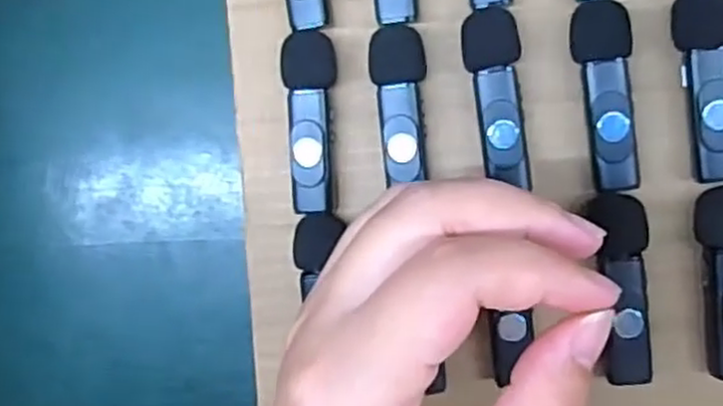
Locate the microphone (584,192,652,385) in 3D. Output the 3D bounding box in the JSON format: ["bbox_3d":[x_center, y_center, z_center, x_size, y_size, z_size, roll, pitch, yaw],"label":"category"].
[{"bbox_3d":[0.091,0.030,0.258,0.018,0.013,0.066,-4,90,9],"label":"microphone"}]

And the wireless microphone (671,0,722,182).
[{"bbox_3d":[0.117,-0.040,0.249,0.019,0.017,0.064,-8,89,9],"label":"wireless microphone"}]

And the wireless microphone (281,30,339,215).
[{"bbox_3d":[-0.018,-0.029,0.271,0.018,0.017,0.065,1,90,9],"label":"wireless microphone"}]

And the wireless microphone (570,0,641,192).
[{"bbox_3d":[0.084,-0.036,0.255,0.019,0.015,0.064,-4,89,9],"label":"wireless microphone"}]

